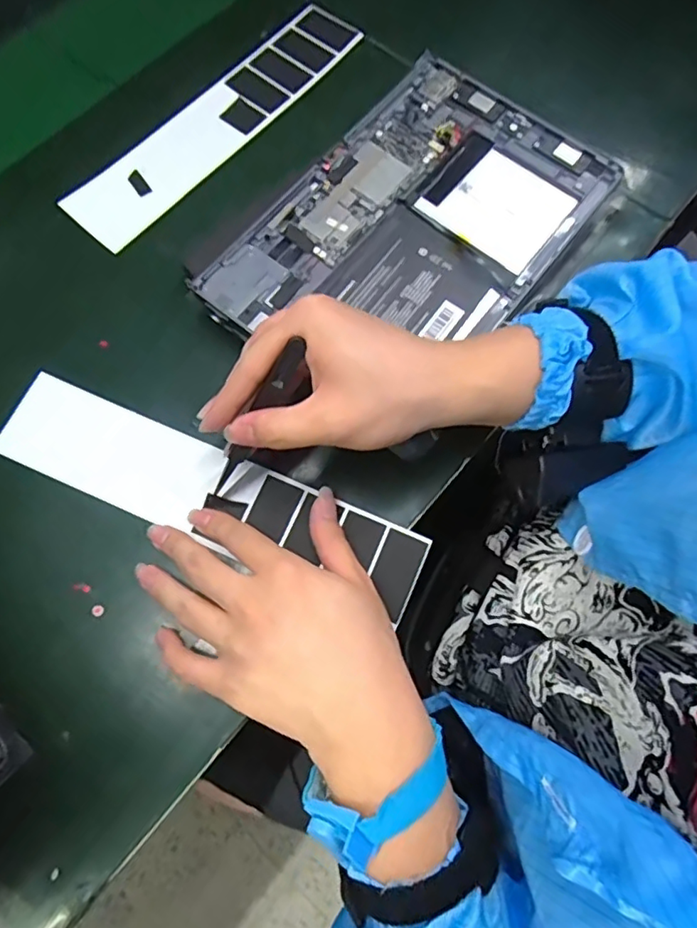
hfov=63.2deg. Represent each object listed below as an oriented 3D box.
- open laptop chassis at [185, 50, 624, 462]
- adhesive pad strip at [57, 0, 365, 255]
[{"bbox_3d":[0.045,-0.151,0.376,0.169,0.030,0.251,35,75,12],"label":"open laptop chassis"},{"bbox_3d":[-0.096,-0.259,0.425,0.054,0.010,0.259,41,77,8],"label":"adhesive pad strip"}]

